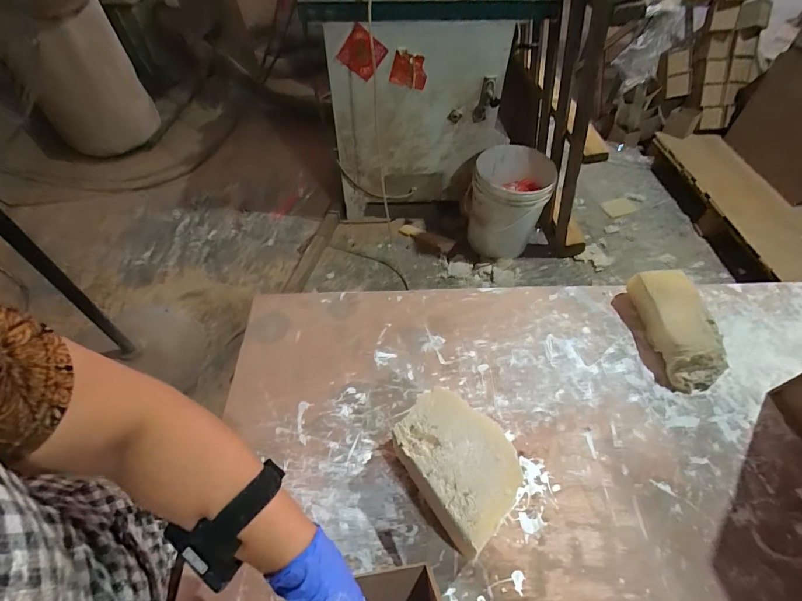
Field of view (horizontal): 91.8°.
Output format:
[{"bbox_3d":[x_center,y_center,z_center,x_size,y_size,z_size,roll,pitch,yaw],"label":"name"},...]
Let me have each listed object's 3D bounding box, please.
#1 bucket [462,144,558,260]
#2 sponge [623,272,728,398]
[{"bbox_3d":[0.417,-0.385,1.584,0.305,0.368,0.288,1,53,-1],"label":"bucket"},{"bbox_3d":[0.408,0.037,0.575,0.087,0.058,0.179,-5,52,-6],"label":"sponge"}]

